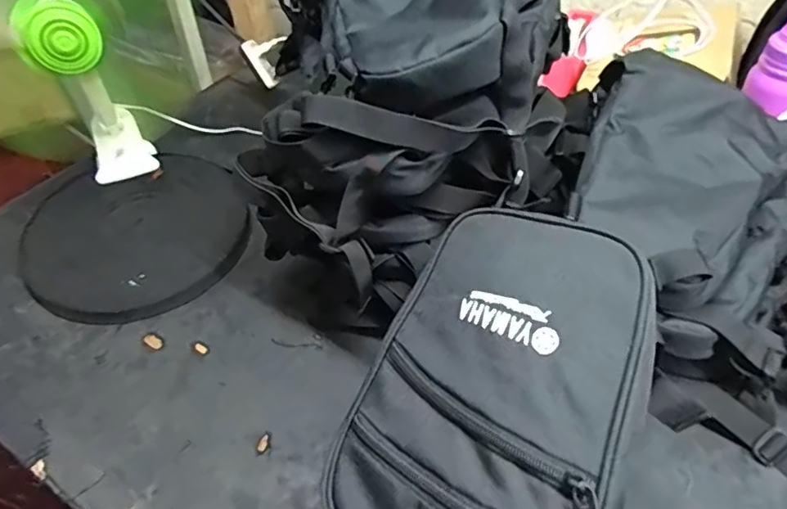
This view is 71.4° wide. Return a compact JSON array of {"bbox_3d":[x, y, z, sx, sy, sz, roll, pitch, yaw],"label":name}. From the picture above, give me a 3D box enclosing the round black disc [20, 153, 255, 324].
[{"bbox_3d":[-0.334,-0.031,0.717,0.272,0.043,0.267,-2,45,2],"label":"round black disc"}]

